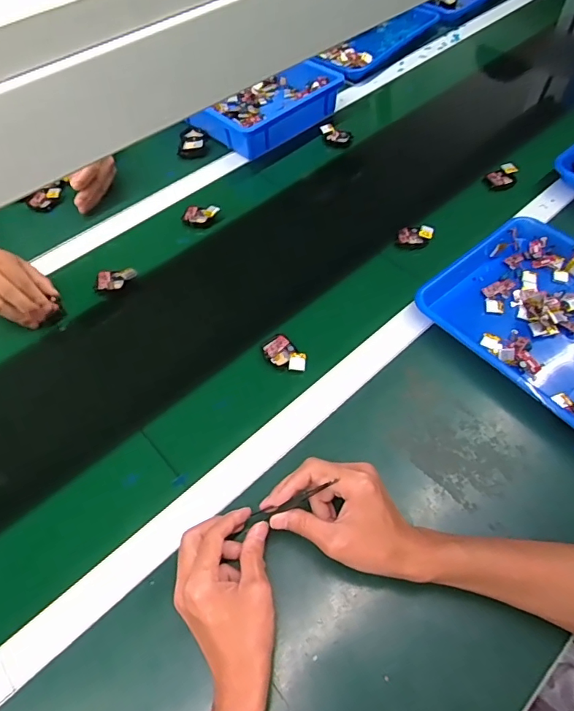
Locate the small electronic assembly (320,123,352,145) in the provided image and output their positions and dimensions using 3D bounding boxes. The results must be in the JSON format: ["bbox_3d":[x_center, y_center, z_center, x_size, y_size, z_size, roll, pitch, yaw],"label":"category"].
[{"bbox_3d":[0.090,-0.403,0.847,0.060,0.014,0.037,31,65,25],"label":"small electronic assembly"}]

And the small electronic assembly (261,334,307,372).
[{"bbox_3d":[-0.003,-0.001,0.577,0.035,0.015,0.062,-40,63,-21],"label":"small electronic assembly"}]

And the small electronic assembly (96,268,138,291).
[{"bbox_3d":[-0.243,-0.108,0.661,0.058,0.012,0.032,-9,70,0],"label":"small electronic assembly"}]

